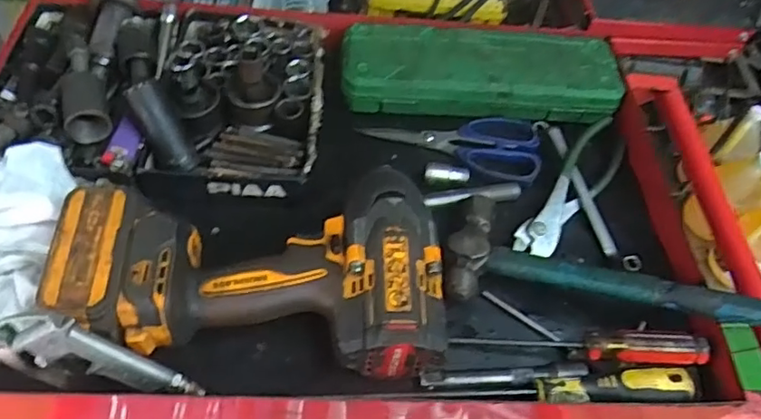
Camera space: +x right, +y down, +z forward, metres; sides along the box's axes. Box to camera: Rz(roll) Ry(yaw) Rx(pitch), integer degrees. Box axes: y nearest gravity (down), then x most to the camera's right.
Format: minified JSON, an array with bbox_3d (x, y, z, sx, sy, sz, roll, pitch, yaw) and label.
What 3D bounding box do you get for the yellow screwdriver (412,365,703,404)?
[{"bbox_3d":[0.128,0.127,0.422,0.187,0.023,0.023,-5,52,8],"label":"yellow screwdriver"}]

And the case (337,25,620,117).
[{"bbox_3d":[0.100,-0.143,0.611,0.285,0.049,0.090,2,53,-6],"label":"case"}]

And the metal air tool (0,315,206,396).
[{"bbox_3d":[-0.204,0.092,0.388,0.164,0.067,0.020,3,35,-9],"label":"metal air tool"}]

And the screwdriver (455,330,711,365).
[{"bbox_3d":[0.149,0.103,0.450,0.179,0.026,0.026,-2,50,19],"label":"screwdriver"}]

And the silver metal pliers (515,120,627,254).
[{"bbox_3d":[0.177,-0.018,0.546,0.046,0.012,0.172,45,63,-4],"label":"silver metal pliers"}]

